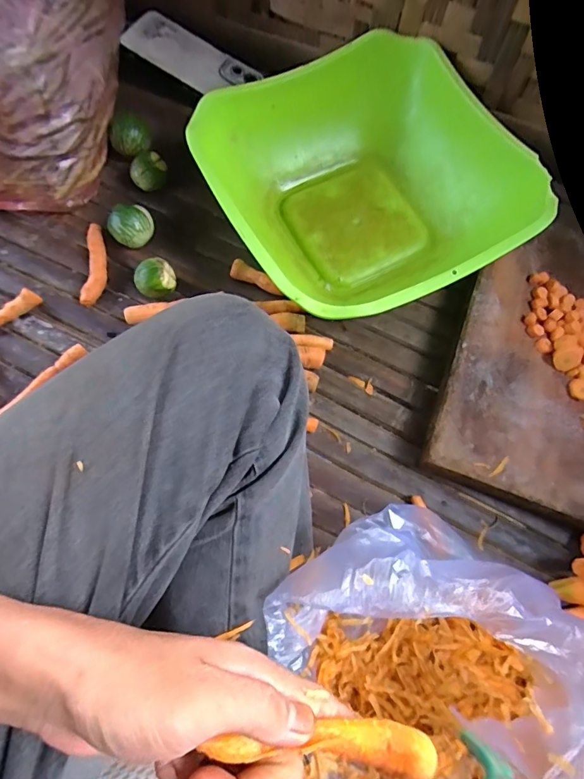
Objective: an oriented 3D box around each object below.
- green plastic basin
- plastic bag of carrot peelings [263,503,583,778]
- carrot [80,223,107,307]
[{"bbox_3d":[0.073,-0.202,0.458,0.261,0.091,0.279,-28,70,-11],"label":"green plastic basin"},{"bbox_3d":[0.086,0.181,0.285,0.179,0.153,0.184,-25,72,-11],"label":"plastic bag of carrot peelings"},{"bbox_3d":[-0.203,-0.131,0.466,0.022,0.018,0.088,-2,68,-1],"label":"carrot"}]

